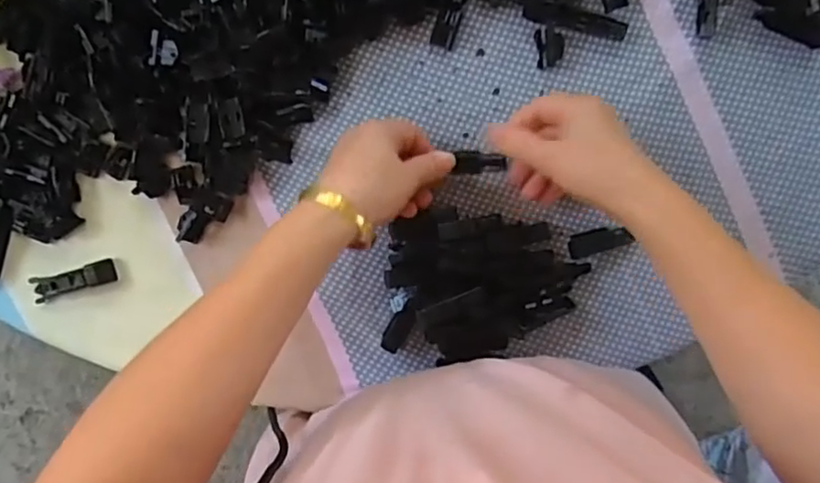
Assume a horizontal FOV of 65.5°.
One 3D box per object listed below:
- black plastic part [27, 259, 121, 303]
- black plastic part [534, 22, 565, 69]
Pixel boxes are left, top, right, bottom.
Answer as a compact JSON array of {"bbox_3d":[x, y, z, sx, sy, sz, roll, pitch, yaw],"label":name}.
[{"bbox_3d":[-0.256,0.030,0.484,0.066,0.008,0.019,-16,95,4],"label":"black plastic part"},{"bbox_3d":[0.101,-0.142,0.460,0.020,0.004,0.030,-7,96,3],"label":"black plastic part"}]

